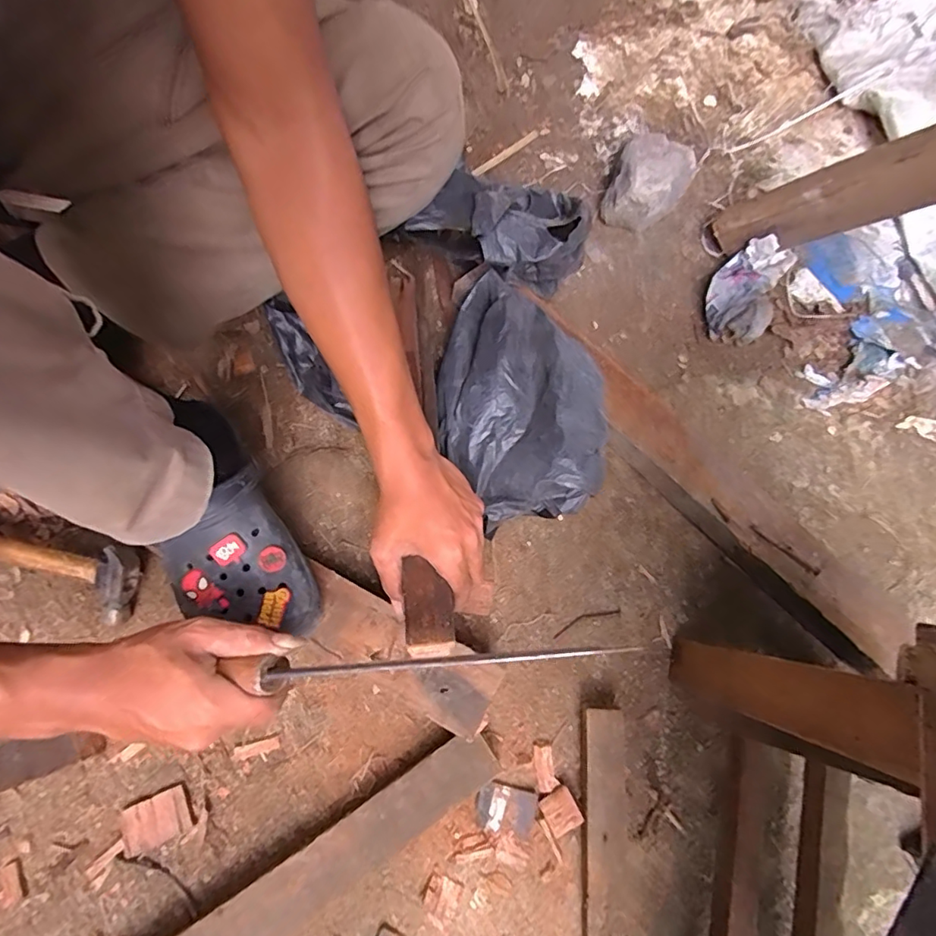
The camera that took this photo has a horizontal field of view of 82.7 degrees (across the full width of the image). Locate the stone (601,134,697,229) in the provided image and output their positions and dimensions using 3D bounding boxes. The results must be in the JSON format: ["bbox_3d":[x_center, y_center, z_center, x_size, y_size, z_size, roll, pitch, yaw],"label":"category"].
[{"bbox_3d":[0.215,-0.340,0.639,0.090,0.075,0.099,21,74,5],"label":"stone"}]

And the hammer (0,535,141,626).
[{"bbox_3d":[-0.433,0.081,0.508,0.246,0.051,0.070,16,74,3],"label":"hammer"}]

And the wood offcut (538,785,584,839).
[{"bbox_3d":[0.082,0.305,0.472,0.030,0.009,0.032,-26,76,-9],"label":"wood offcut"}]

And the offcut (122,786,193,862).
[{"bbox_3d":[-0.274,0.310,0.466,0.056,0.010,0.038,-22,75,-8],"label":"offcut"}]

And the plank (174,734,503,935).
[{"bbox_3d":[-0.121,0.331,0.439,0.325,0.044,0.048,-31,76,-11],"label":"plank"}]

